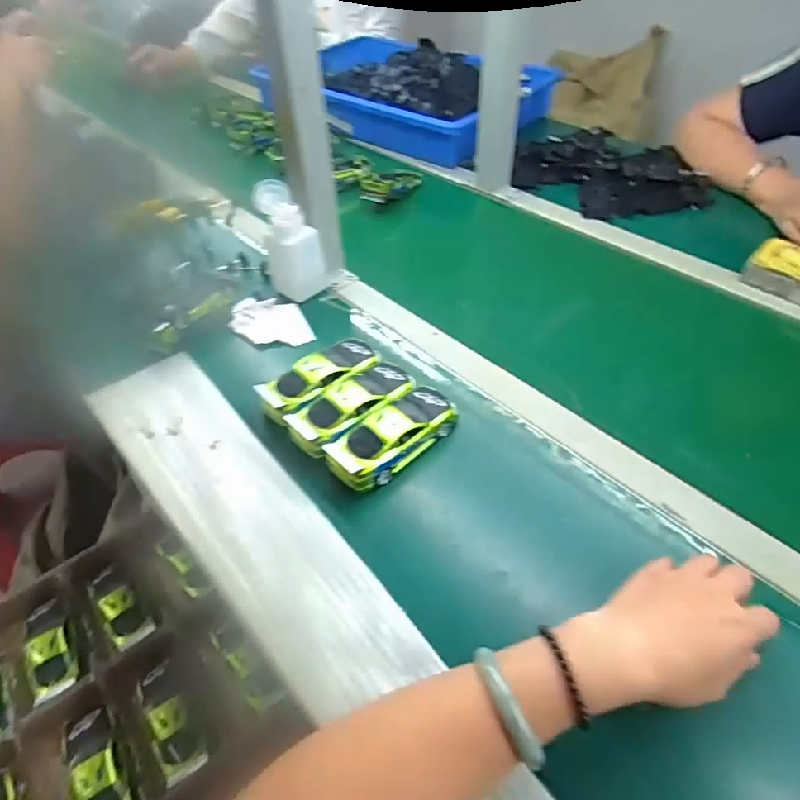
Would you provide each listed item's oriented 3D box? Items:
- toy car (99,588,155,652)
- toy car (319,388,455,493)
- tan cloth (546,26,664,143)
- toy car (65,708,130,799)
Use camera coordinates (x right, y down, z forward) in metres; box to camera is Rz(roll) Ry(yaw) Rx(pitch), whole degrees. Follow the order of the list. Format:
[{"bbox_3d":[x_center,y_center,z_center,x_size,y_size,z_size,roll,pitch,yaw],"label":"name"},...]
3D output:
[{"bbox_3d":[-0.314,0.251,0.590,0.070,0.023,0.039,34,57,29],"label":"toy car"},{"bbox_3d":[-0.004,0.031,0.472,0.131,0.031,0.048,-34,54,-26],"label":"toy car"},{"bbox_3d":[0.620,-0.943,1.551,0.080,0.251,0.434,-24,51,-19],"label":"tan cloth"},{"bbox_3d":[-0.294,0.361,0.497,0.045,0.024,0.115,-28,52,-22],"label":"toy car"}]

